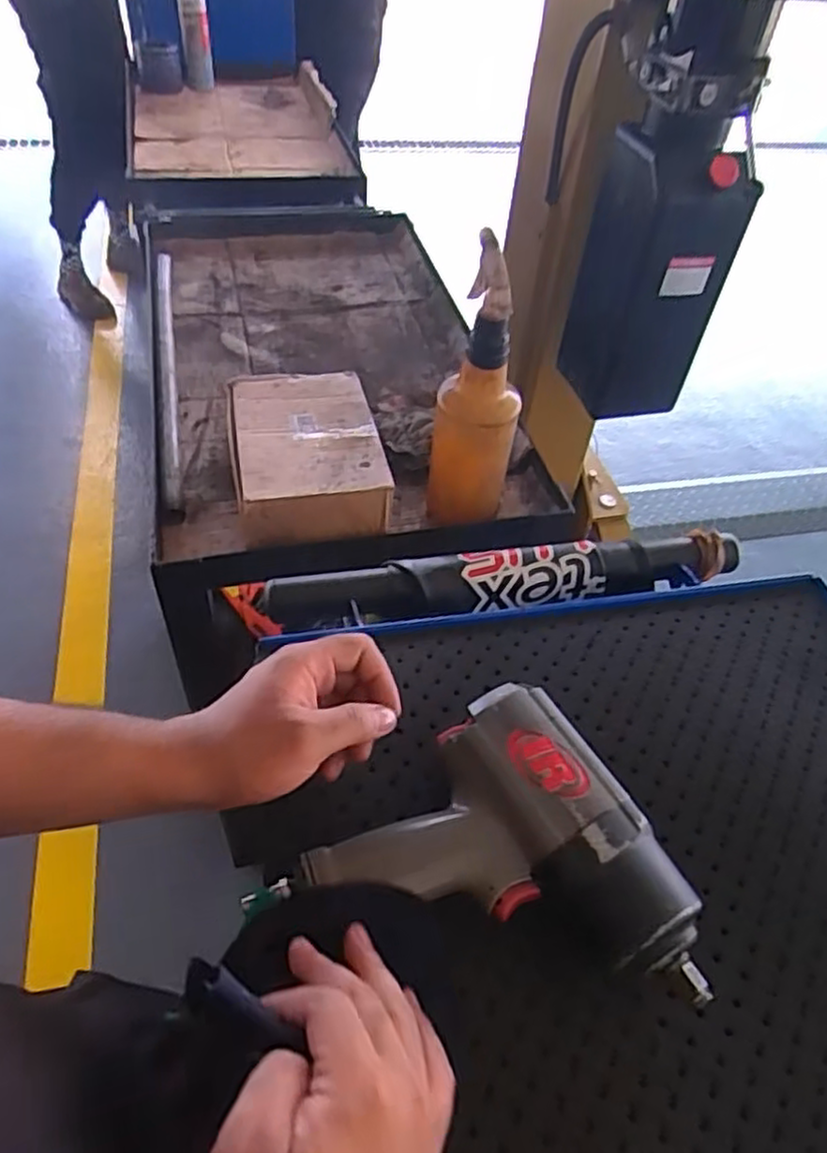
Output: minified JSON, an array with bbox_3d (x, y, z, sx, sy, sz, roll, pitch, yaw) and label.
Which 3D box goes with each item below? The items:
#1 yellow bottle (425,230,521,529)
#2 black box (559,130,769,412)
[{"bbox_3d":[0.066,-0.179,0.757,0.080,0.296,0.089,3,48,-4],"label":"yellow bottle"},{"bbox_3d":[0.382,-0.474,1.196,0.170,0.404,0.176,-5,49,-10],"label":"black box"}]

